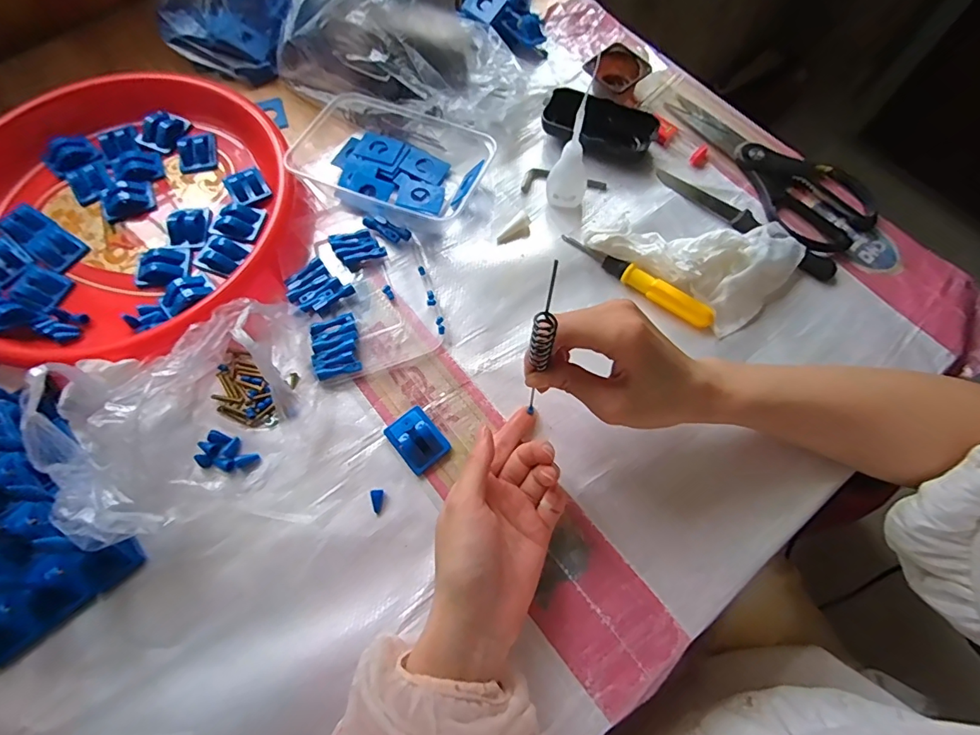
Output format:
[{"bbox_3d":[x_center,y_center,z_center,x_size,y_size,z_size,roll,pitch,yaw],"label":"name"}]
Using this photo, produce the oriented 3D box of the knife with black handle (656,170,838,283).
[{"bbox_3d":[0.233,-0.135,0.441,0.179,0.008,0.023,37,72,14],"label":"knife with black handle"}]

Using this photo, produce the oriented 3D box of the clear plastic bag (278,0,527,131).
[{"bbox_3d":[-0.080,-0.328,0.447,0.231,0.137,0.136,22,69,9],"label":"clear plastic bag"}]

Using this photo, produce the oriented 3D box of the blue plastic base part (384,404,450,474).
[{"bbox_3d":[-0.055,0.052,0.361,0.034,0.019,0.043,-38,72,-14],"label":"blue plastic base part"}]

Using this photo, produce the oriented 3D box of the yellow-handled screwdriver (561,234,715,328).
[{"bbox_3d":[0.125,-0.078,0.412,0.141,0.016,0.019,37,72,14],"label":"yellow-handled screwdriver"}]

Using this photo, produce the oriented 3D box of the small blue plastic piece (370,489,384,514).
[{"bbox_3d":[-0.083,0.097,0.350,0.009,0.006,0.017,-1,67,0],"label":"small blue plastic piece"}]

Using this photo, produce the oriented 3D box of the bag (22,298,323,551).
[{"bbox_3d":[-0.212,0.028,0.340,0.182,0.068,0.132,-34,71,-13],"label":"bag"}]

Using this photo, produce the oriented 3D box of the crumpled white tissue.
[{"bbox_3d":[0.180,-0.111,0.412,0.156,0.042,0.118,35,72,14],"label":"crumpled white tissue"}]

